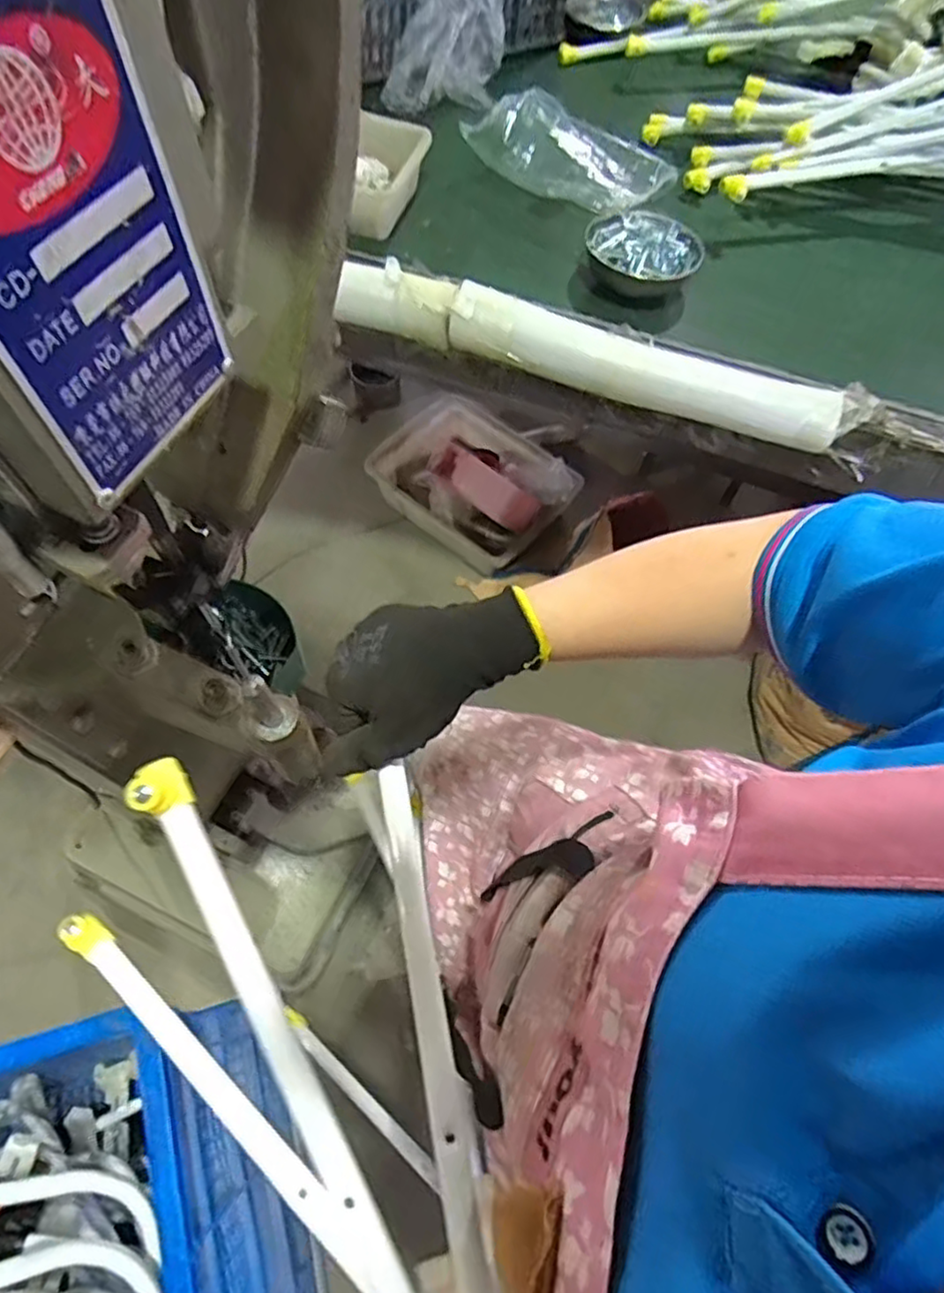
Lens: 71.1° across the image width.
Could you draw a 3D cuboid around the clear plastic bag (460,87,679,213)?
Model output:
[{"bbox_3d":[0.131,-0.683,0.907,0.265,0.050,0.118,30,65,12],"label":"clear plastic bag"}]

